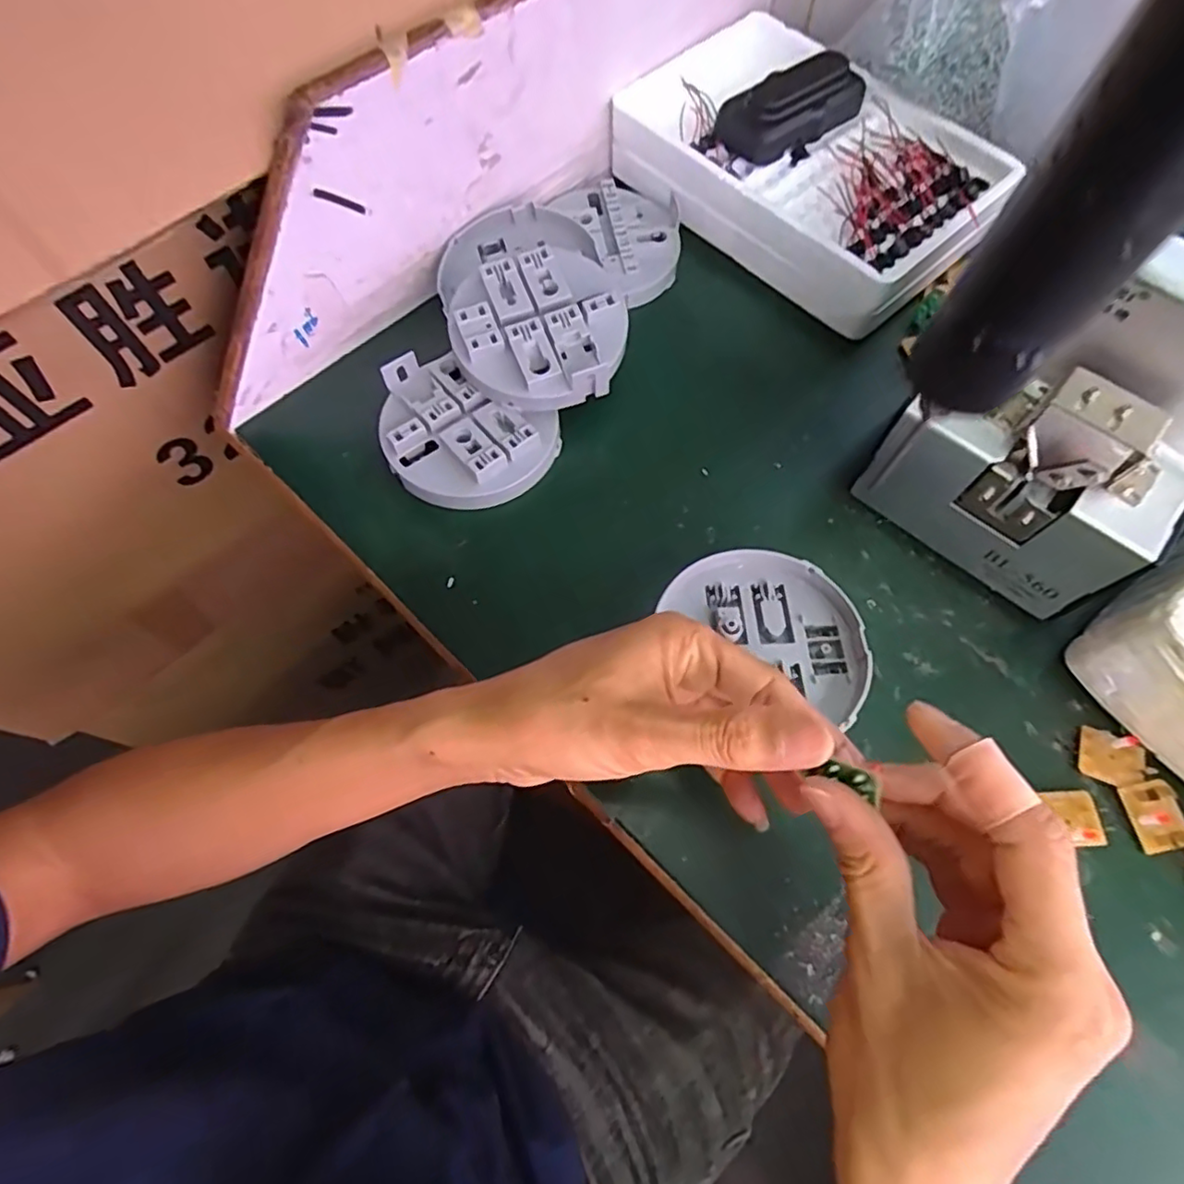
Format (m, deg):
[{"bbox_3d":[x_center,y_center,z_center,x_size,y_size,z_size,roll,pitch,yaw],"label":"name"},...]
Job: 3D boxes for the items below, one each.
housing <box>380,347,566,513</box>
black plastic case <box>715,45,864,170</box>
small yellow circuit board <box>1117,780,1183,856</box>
[{"bbox_3d":[-0.079,-0.093,0.364,0.104,0.026,0.081,32,70,13],"label":"housing"},{"bbox_3d":[0.138,-0.328,0.418,0.104,0.025,0.039,-28,69,-12],"label":"black plastic case"},{"bbox_3d":[0.266,0.106,0.293,0.021,0.007,0.030,-19,70,17],"label":"small yellow circuit board"}]

